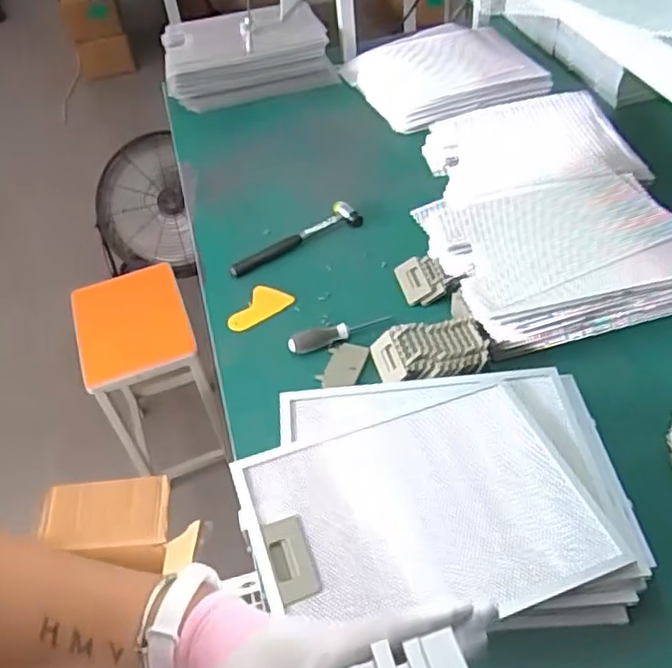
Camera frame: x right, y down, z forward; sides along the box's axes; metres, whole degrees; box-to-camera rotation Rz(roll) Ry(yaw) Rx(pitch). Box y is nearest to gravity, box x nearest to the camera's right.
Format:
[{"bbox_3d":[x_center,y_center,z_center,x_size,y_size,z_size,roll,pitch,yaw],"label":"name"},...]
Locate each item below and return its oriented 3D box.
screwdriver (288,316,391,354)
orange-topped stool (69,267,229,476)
[{"bbox_3d":[0.006,-0.004,0.972,0.153,0.025,0.030,-19,47,-10],"label":"screwdriver"},{"bbox_3d":[-0.445,0.132,1.659,0.247,0.456,0.346,-18,47,-10],"label":"orange-topped stool"}]

